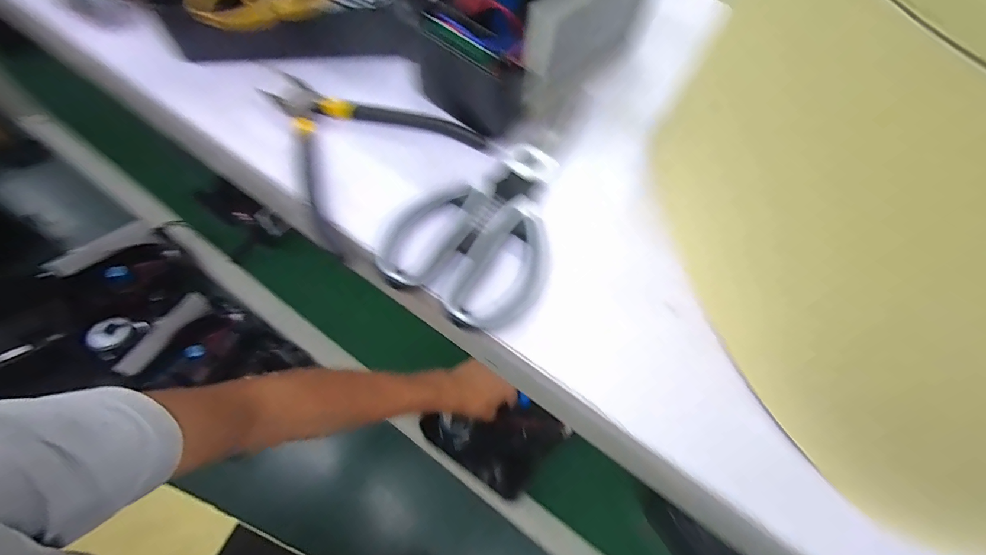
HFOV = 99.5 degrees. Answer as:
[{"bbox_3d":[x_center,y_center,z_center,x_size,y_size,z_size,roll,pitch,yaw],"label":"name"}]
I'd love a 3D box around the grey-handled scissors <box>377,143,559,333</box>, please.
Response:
[{"bbox_3d":[-0.003,-0.032,0.239,0.088,0.011,0.119,29,63,11],"label":"grey-handled scissors"}]

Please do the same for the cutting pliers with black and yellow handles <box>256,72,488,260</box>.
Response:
[{"bbox_3d":[-0.093,-0.091,0.266,0.130,0.014,0.118,39,66,16],"label":"cutting pliers with black and yellow handles"}]

